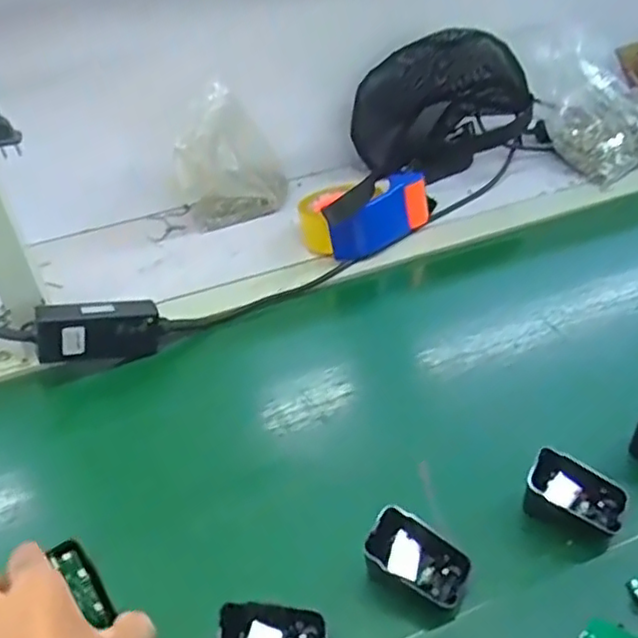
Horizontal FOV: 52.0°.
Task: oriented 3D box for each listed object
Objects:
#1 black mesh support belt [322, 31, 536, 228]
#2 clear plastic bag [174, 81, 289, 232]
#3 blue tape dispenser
[{"bbox_3d":[0.172,-0.310,0.934,0.226,0.179,0.157,-16,37,-11],"label":"black mesh support belt"},{"bbox_3d":[-0.116,-0.208,0.857,0.137,0.154,0.078,-10,37,-3],"label":"clear plastic bag"},{"bbox_3d":[0.060,-0.137,0.799,0.163,0.082,0.109,-21,38,-17],"label":"blue tape dispenser"}]

